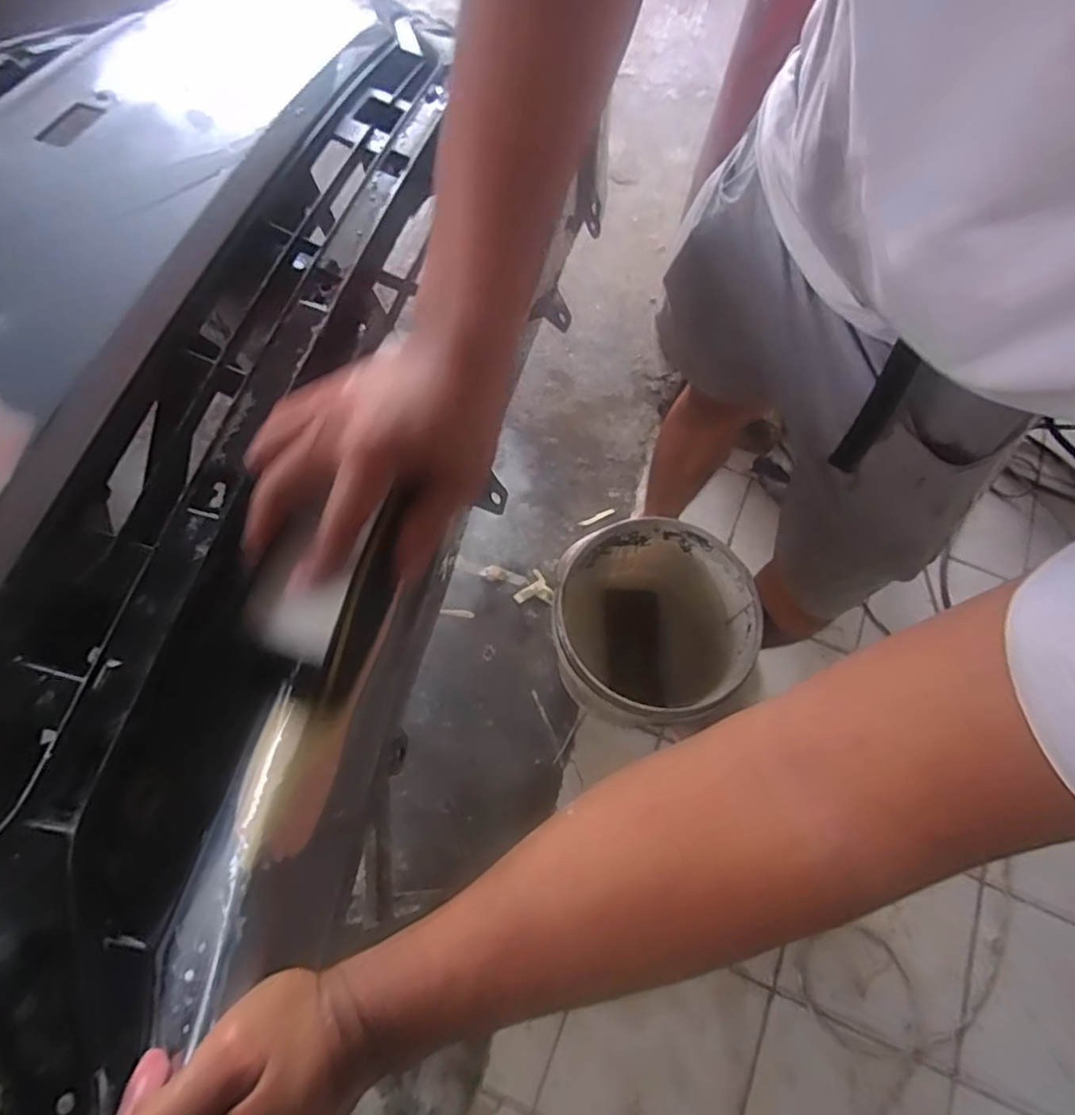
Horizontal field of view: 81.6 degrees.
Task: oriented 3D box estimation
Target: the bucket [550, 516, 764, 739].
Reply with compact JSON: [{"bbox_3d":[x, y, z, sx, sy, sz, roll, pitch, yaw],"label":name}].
[{"bbox_3d":[0.180,0.137,1.079,0.300,0.324,0.295,2,68,-4],"label":"bucket"}]

